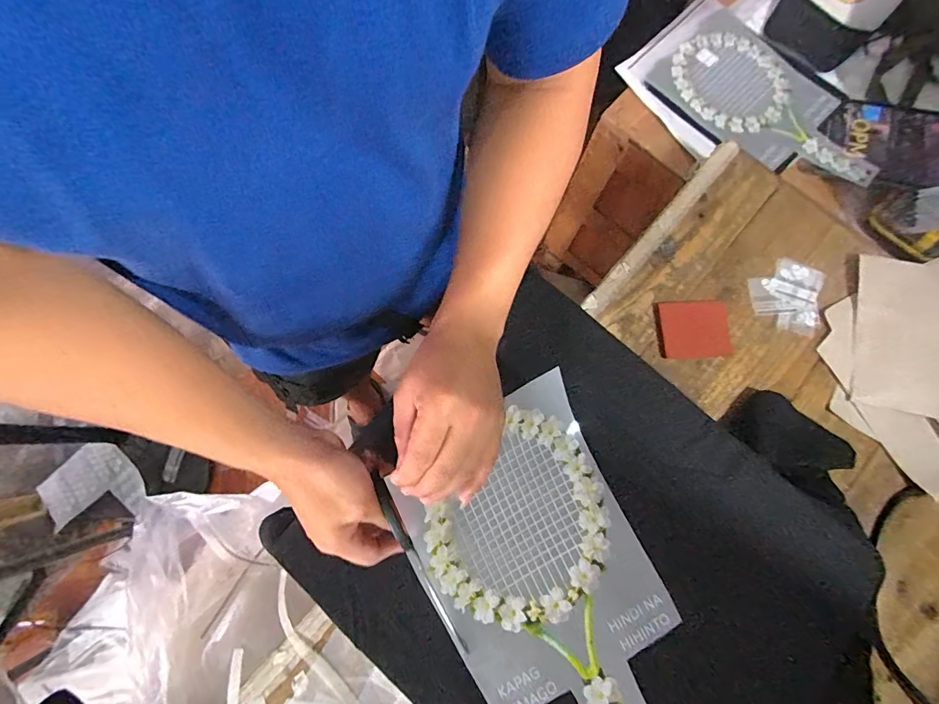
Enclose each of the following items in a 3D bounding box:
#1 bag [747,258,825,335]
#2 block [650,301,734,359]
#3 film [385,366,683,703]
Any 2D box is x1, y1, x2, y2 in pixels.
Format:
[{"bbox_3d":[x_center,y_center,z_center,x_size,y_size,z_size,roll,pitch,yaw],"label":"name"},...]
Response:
[{"bbox_3d":[0.438,-0.080,0.594,0.090,0.012,0.100,13,81,1],"label":"bag"},{"bbox_3d":[0.306,-0.032,0.582,0.102,0.011,0.077,-6,81,-2],"label":"block"},{"bbox_3d":[0.083,0.221,0.369,0.184,0.076,0.360,-26,79,-7],"label":"film"}]

